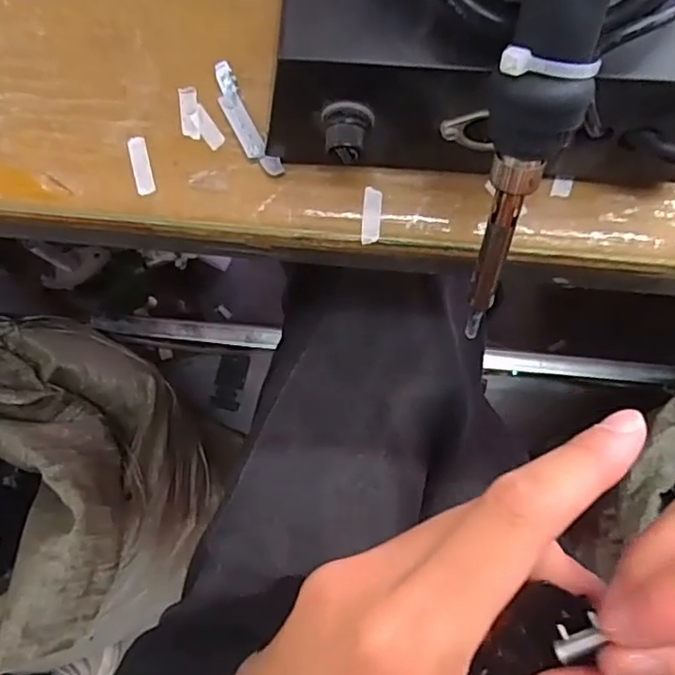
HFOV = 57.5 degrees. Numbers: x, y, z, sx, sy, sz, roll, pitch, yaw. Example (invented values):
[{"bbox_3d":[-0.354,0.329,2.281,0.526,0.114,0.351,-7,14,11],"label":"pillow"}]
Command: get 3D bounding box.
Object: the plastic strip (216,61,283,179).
[{"bbox_3d":[-0.032,-0.074,0.211,0.009,0.006,0.042,-28,84,0],"label":"plastic strip"}]

